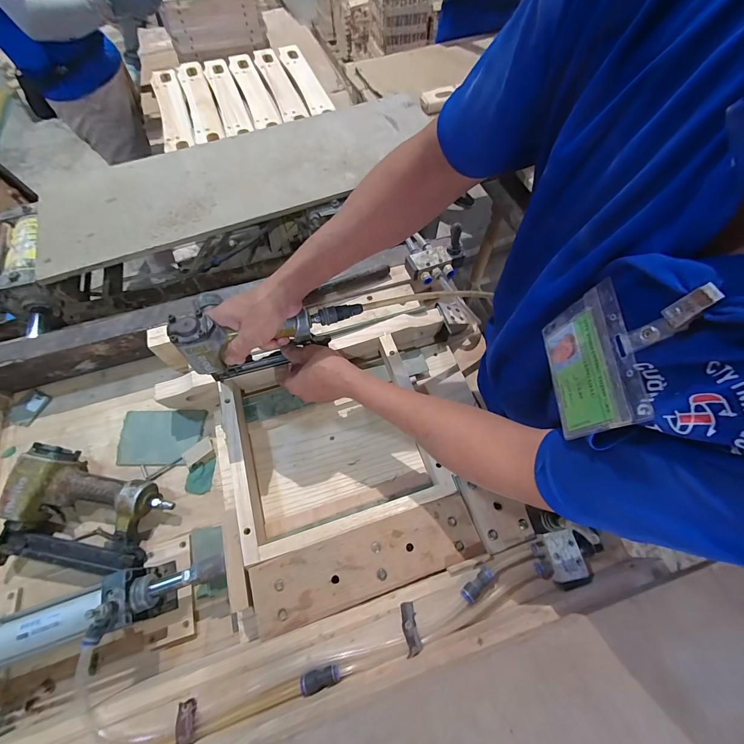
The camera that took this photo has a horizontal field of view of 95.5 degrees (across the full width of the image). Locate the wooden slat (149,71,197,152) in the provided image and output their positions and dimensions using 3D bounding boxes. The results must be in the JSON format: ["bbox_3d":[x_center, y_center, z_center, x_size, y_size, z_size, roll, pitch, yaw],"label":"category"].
[{"bbox_3d":[-0.519,-0.687,0.877,0.070,0.023,0.373,-19,64,-9],"label":"wooden slat"}]

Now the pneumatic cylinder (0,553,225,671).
[{"bbox_3d":[-0.344,0.293,0.411,0.317,0.080,0.066,-17,64,-8],"label":"pneumatic cylinder"}]

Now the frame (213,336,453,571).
[{"bbox_3d":[-0.063,0.101,0.516,0.290,0.052,0.266,-16,64,-8],"label":"frame"}]

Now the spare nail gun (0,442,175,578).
[{"bbox_3d":[-0.408,0.196,0.485,0.219,0.057,0.156,5,63,3],"label":"spare nail gun"}]

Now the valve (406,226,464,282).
[{"bbox_3d":[0.114,-0.201,0.598,0.099,0.048,0.074,-21,65,-10],"label":"valve"}]

